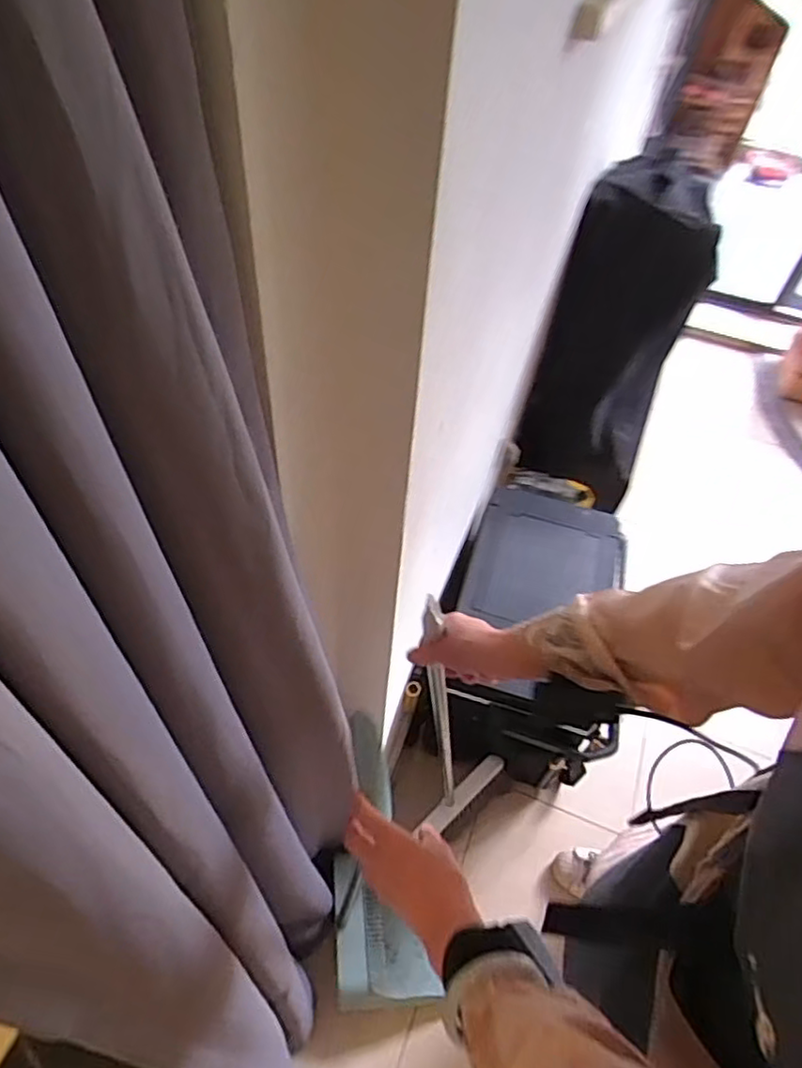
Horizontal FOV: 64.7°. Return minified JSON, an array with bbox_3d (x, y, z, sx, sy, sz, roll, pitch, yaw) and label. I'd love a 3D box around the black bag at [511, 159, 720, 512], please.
[{"bbox_3d":[0.526,-0.468,1.541,0.305,0.698,0.308,25,51,14],"label":"black bag"}]

